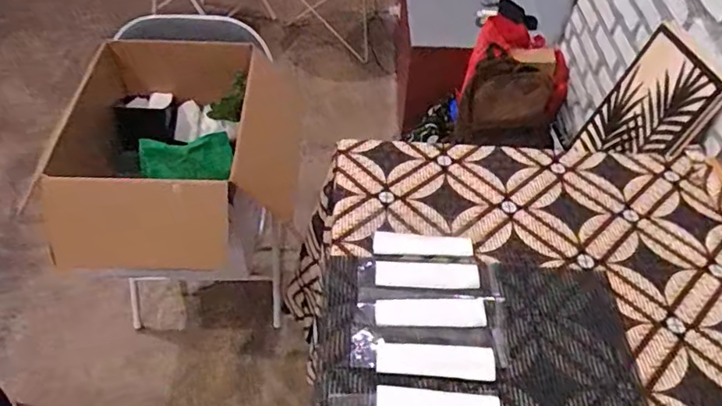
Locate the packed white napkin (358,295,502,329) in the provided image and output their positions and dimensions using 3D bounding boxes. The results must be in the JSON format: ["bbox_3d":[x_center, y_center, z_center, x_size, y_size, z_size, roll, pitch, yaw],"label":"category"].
[{"bbox_3d":[0.101,0.155,0.800,0.198,0.006,0.055,2,47,-3],"label":"packed white napkin"}]

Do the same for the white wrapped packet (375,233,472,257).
[{"bbox_3d":[0.098,0.065,0.887,0.153,0.016,0.046,4,47,-1],"label":"white wrapped packet"}]

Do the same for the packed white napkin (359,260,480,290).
[{"bbox_3d":[0.089,0.107,0.845,0.179,0.006,0.053,1,47,-4],"label":"packed white napkin"}]

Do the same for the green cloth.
[{"bbox_3d":[-0.447,-0.118,1.431,0.245,0.112,0.045,-2,14,11],"label":"green cloth"}]

